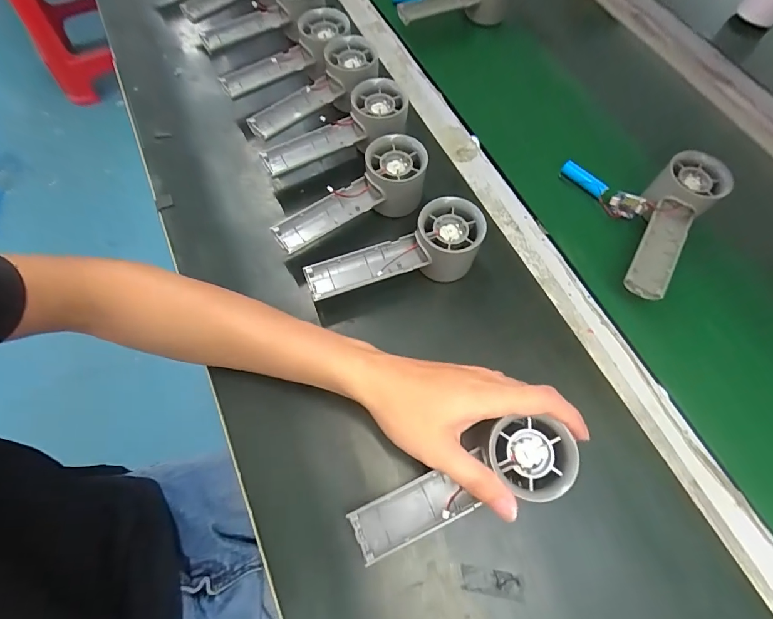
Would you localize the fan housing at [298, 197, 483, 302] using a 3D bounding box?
[{"bbox_3d":[0.006,-0.049,0.361,0.156,0.057,0.062,-9,66,-3],"label":"fan housing"}]

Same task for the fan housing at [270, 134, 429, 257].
[{"bbox_3d":[-0.035,-0.104,0.382,0.153,0.059,0.059,-22,68,-11],"label":"fan housing"}]

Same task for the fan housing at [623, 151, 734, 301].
[{"bbox_3d":[0.268,-0.079,0.387,0.055,0.053,0.155,36,69,13],"label":"fan housing"}]

